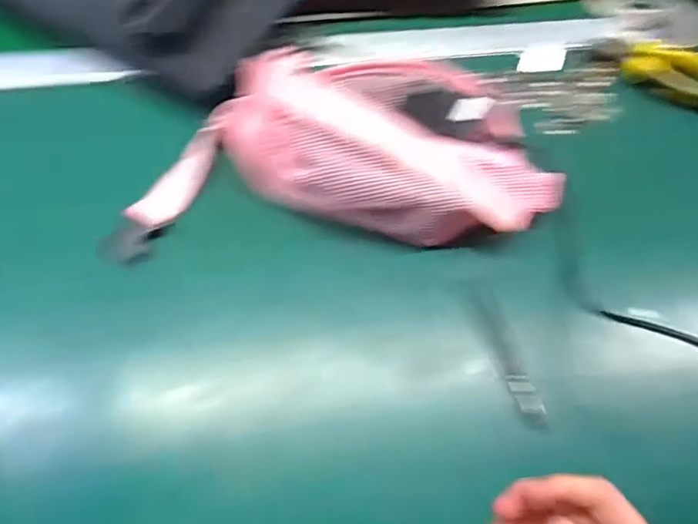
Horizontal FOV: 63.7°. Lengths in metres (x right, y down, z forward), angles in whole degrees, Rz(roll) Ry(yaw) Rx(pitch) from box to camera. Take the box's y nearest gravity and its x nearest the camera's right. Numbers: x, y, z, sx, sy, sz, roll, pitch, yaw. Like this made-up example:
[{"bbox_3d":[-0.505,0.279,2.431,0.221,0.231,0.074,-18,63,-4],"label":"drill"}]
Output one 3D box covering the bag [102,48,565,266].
[{"bbox_3d":[-0.013,-0.111,0.483,0.372,0.098,0.179,-1,63,-2],"label":"bag"}]

